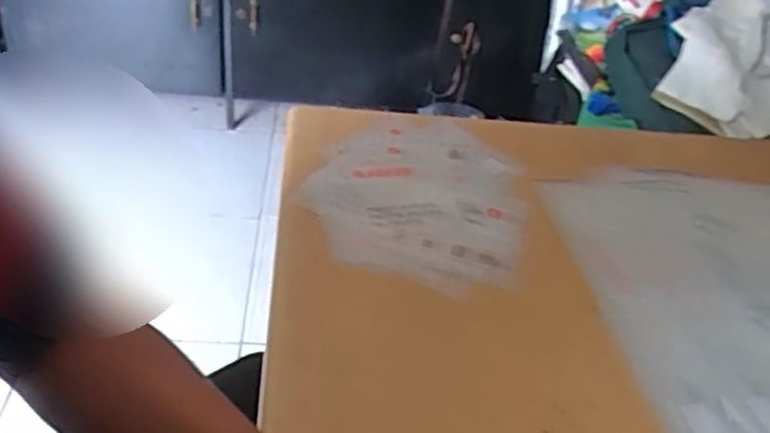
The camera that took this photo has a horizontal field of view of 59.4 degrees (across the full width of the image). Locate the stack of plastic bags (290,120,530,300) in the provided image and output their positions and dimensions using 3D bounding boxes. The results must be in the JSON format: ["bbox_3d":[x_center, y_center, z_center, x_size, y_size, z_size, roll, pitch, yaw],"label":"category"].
[{"bbox_3d":[0.030,-0.023,0.605,0.190,0.011,0.224,15,40,10],"label":"stack of plastic bags"}]

